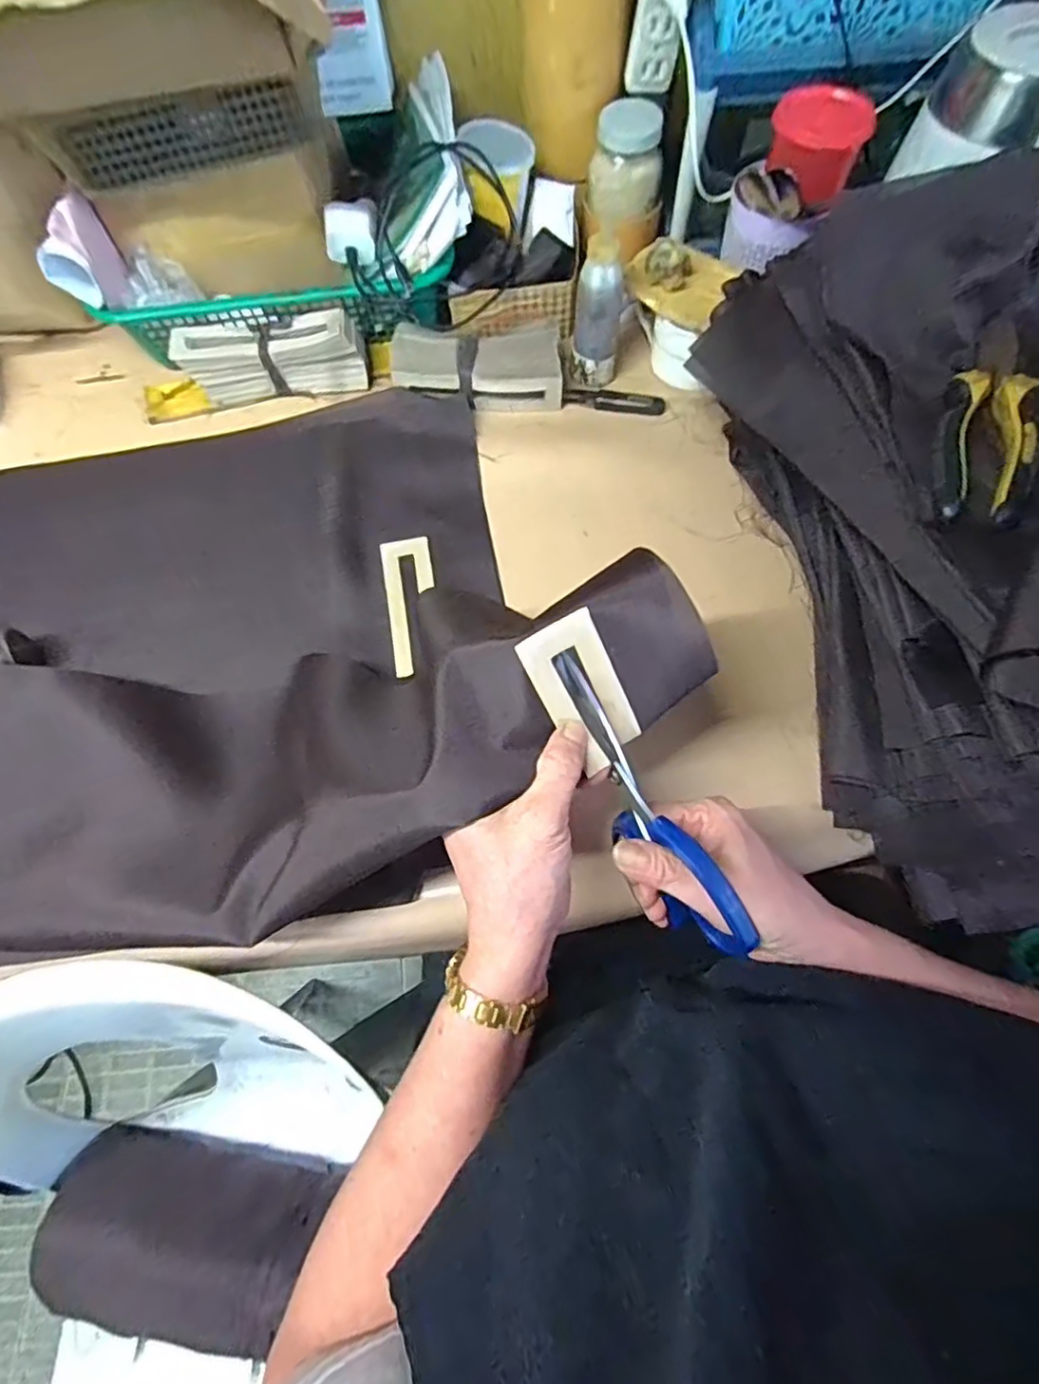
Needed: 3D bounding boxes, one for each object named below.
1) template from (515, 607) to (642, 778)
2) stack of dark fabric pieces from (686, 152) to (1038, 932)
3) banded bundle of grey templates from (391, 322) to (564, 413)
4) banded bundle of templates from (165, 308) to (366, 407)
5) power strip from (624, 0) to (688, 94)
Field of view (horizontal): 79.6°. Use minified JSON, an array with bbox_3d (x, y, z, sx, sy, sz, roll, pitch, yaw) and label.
[{"bbox_3d":[0.034,0.002,0.322,0.041,0.004,0.083,-32,110,-11],"label":"template"},{"bbox_3d":[0.302,-0.107,0.413,0.217,0.205,0.469,-10,67,-2],"label":"stack of dark fabric pieces"},{"bbox_3d":[-0.038,-0.309,0.598,0.159,0.041,0.062,4,67,4],"label":"banded bundle of grey templates"},{"bbox_3d":[-0.239,-0.324,0.609,0.174,0.057,0.049,-7,67,-1],"label":"banded bundle of templates"},{"bbox_3d":[0.118,-0.565,0.527,0.047,0.095,0.030,7,68,5],"label":"power strip"}]

